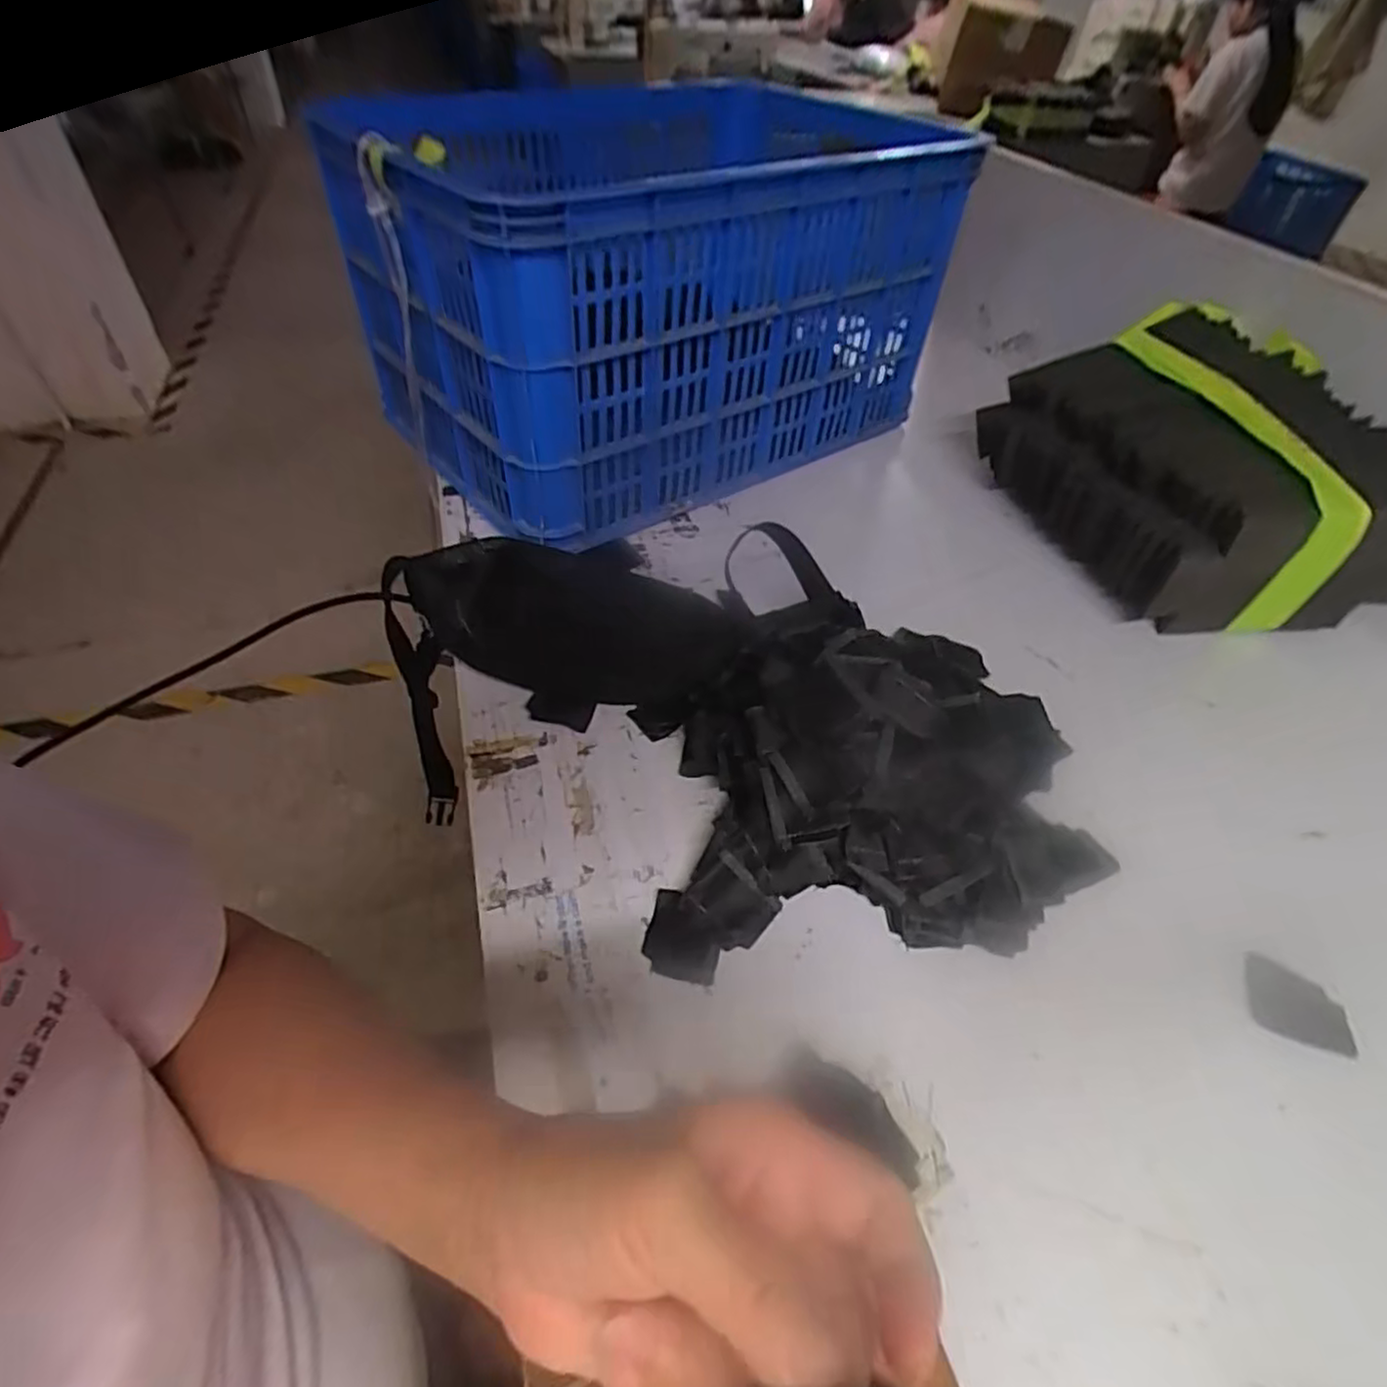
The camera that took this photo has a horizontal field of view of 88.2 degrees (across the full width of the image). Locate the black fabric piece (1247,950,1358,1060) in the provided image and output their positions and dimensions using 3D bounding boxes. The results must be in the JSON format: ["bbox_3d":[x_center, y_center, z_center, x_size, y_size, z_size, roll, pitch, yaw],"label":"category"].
[{"bbox_3d":[0.372,0.191,0.441,0.054,0.004,0.050,17,48,13],"label":"black fabric piece"}]

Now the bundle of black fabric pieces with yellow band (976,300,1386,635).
[{"bbox_3d":[0.495,-0.224,0.725,0.263,0.181,0.344,-3,46,-7],"label":"bundle of black fabric pieces with yellow band"}]

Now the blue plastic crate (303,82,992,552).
[{"bbox_3d":[-0.027,-0.429,0.786,0.553,0.308,0.326,-28,54,-27],"label":"blue plastic crate"}]

